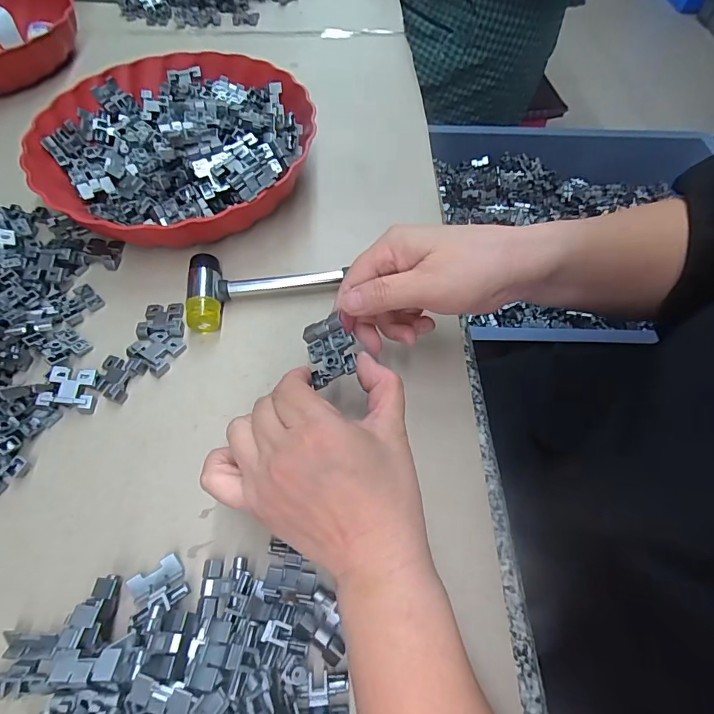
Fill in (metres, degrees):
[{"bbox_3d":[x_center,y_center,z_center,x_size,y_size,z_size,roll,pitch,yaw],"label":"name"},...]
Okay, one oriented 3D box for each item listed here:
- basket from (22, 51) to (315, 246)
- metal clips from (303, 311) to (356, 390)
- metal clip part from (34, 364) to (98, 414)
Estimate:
[{"bbox_3d":[-0.168,-0.200,0.384,0.233,0.066,0.250,1,60,0],"label":"basket"},{"bbox_3d":[-0.016,-0.005,0.256,0.028,0.011,0.043,-23,67,22],"label":"metal clips"},{"bbox_3d":[-0.194,0.022,0.282,0.030,0.013,0.028,3,60,1],"label":"metal clip part"}]

